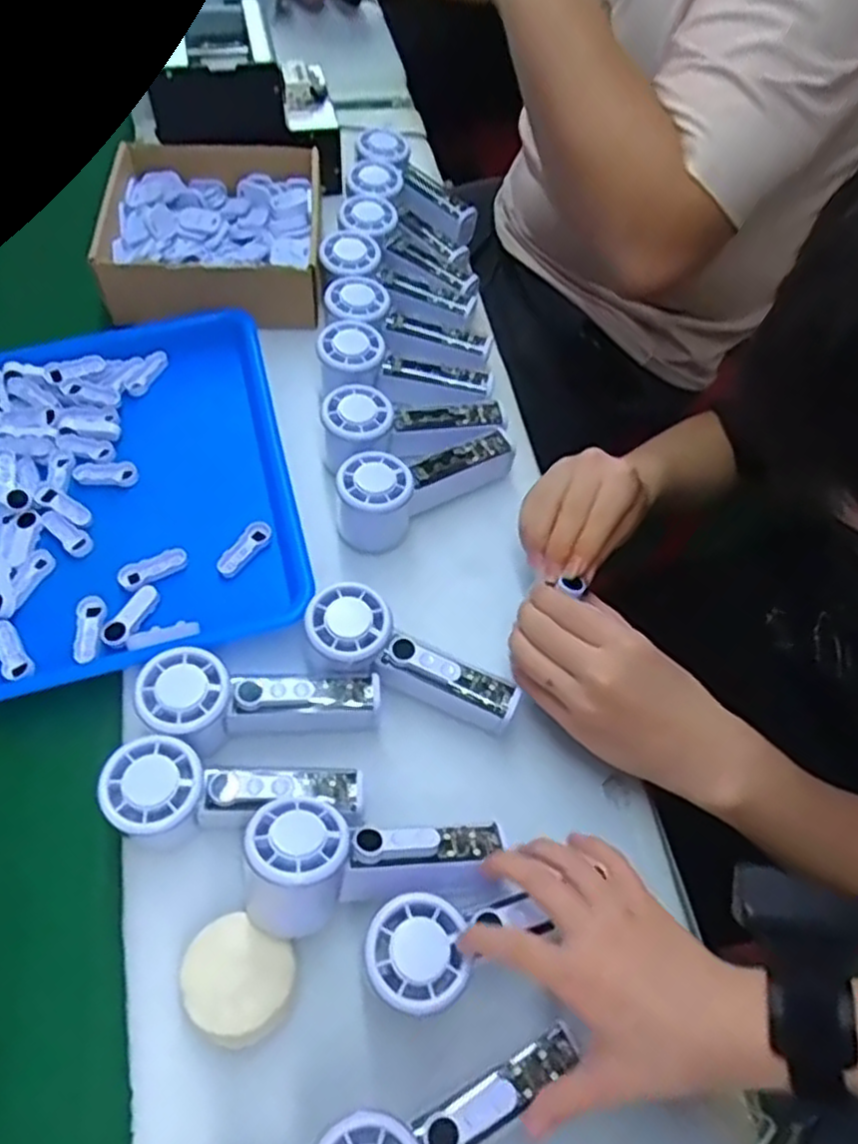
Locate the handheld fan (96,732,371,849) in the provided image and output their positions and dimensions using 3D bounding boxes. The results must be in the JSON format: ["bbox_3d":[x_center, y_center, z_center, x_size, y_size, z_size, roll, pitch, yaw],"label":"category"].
[{"bbox_3d":[-0.118,0.141,0.461,0.147,0.054,0.055,5,59,-1],"label":"handheld fan"}]

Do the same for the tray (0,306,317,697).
[{"bbox_3d":[-0.245,-0.077,0.603,0.256,0.032,0.339,-12,61,-11],"label":"tray"}]

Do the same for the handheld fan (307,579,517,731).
[{"bbox_3d":[-0.013,0.067,0.519,0.149,0.066,0.053,22,60,10],"label":"handheld fan"}]

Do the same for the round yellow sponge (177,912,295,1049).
[{"bbox_3d":[-0.108,0.231,0.428,0.062,0.027,0.056,40,65,18],"label":"round yellow sponge"}]

